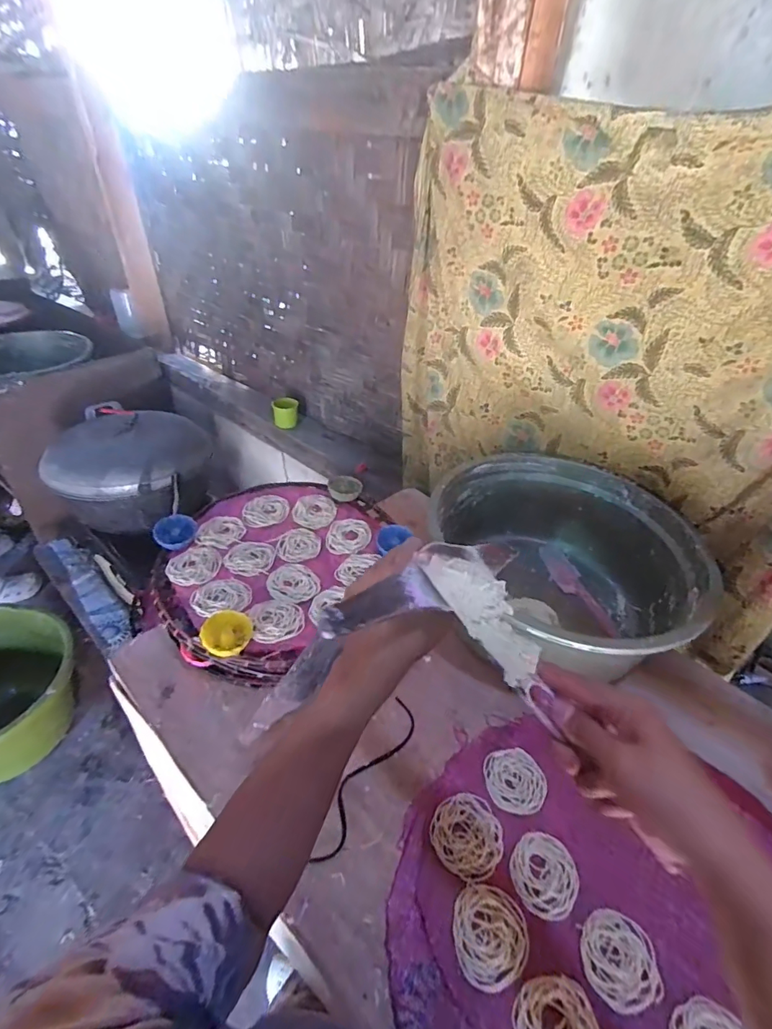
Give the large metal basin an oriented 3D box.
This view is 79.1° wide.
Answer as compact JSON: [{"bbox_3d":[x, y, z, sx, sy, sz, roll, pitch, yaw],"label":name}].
[{"bbox_3d":[0.290,0.084,0.770,0.398,0.169,0.398,3,39,-2],"label":"large metal basin"}]

